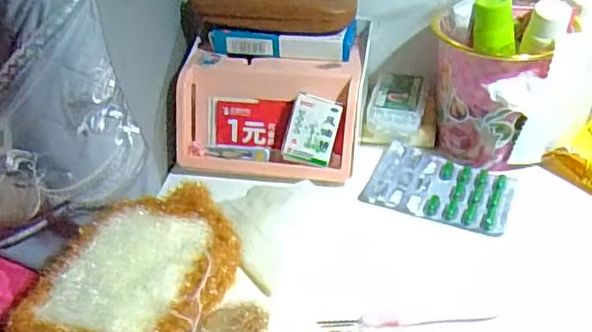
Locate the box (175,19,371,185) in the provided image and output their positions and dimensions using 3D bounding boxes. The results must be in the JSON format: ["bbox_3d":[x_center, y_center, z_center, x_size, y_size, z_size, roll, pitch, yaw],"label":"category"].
[{"bbox_3d":[-0.020,-0.063,0.549,0.165,0.086,0.139,4,37,8],"label":"box"}]

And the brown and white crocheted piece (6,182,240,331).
[{"bbox_3d":[-0.110,0.081,0.396,0.122,0.043,0.156,7,37,13],"label":"brown and white crocheted piece"}]

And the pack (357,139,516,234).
[{"bbox_3d":[0.128,0.015,0.501,0.118,0.013,0.081,14,39,21],"label":"pack"}]

